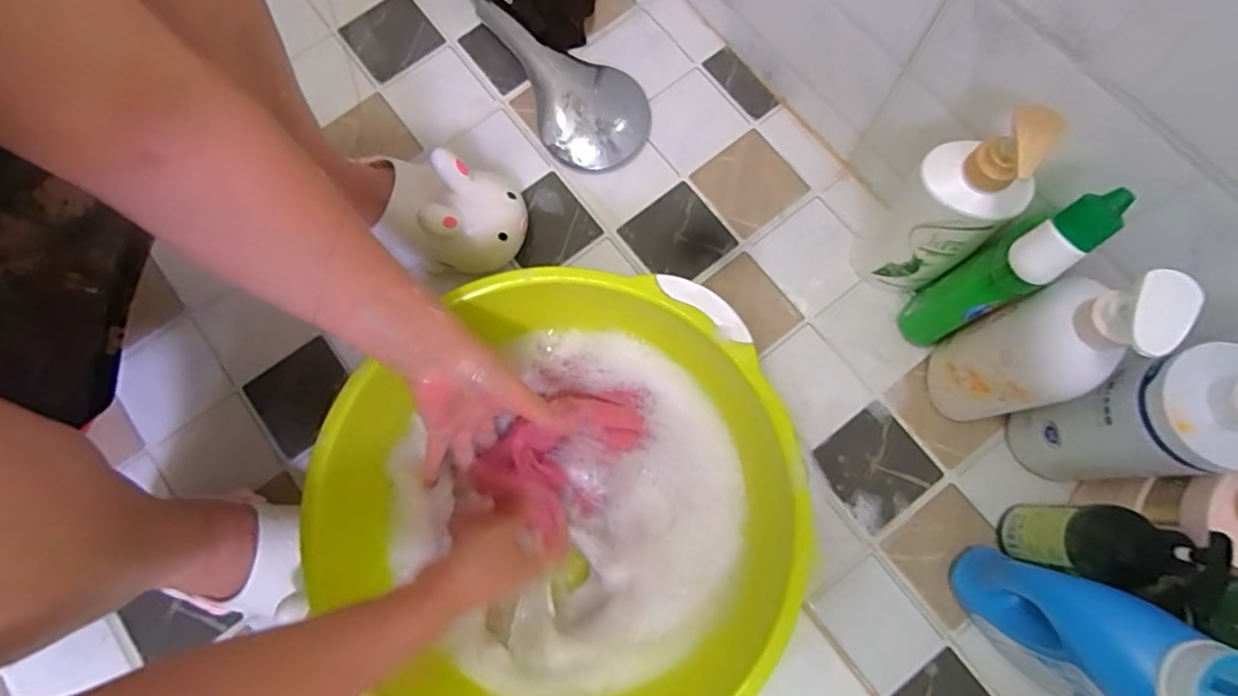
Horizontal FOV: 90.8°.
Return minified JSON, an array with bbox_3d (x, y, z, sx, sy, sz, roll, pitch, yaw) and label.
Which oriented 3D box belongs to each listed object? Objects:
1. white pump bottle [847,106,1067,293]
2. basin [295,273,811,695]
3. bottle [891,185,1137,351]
[{"bbox_3d":[0.271,-0.115,0.504,0.067,0.245,0.077,-42,79,-9],"label":"white pump bottle"},{"bbox_3d":[-0.039,0.131,0.508,0.342,0.149,0.345,0,76,1],"label":"basin"},{"bbox_3d":[0.303,-0.060,0.491,0.081,0.229,0.051,-32,77,-5],"label":"bottle"}]

